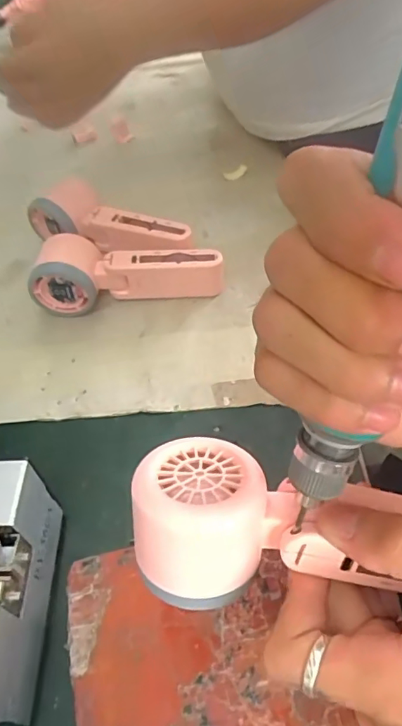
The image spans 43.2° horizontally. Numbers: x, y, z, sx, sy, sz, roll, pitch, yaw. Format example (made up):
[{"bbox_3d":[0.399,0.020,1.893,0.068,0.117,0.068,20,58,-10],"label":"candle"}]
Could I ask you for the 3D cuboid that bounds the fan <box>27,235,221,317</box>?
[{"bbox_3d":[-0.066,-0.084,0.468,0.169,0.057,0.047,-5,52,1],"label":"fan"}]

